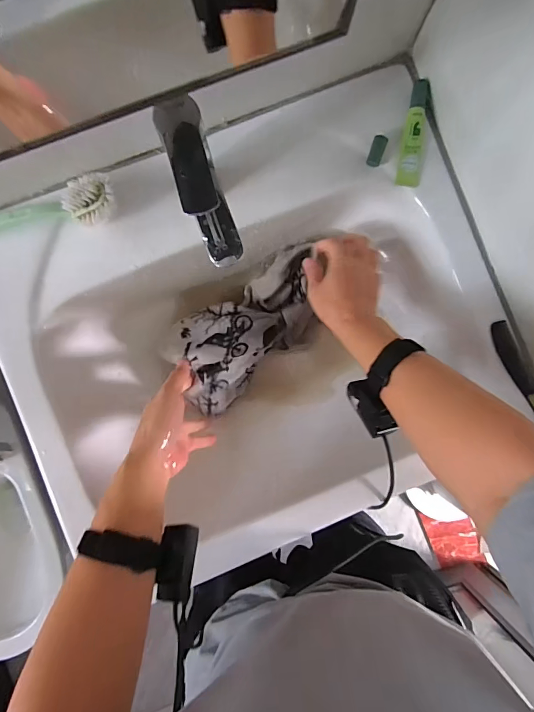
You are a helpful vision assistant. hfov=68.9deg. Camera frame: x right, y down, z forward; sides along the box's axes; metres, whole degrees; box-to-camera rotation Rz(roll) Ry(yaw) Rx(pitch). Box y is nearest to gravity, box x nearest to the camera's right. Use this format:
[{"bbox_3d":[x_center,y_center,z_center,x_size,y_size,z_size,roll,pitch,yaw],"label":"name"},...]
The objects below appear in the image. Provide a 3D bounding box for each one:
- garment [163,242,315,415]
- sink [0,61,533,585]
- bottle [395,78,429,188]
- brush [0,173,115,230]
[{"bbox_3d":[-0.023,-0.045,0.566,0.255,0.077,0.130,-41,90,-5],"label":"garment"},{"bbox_3d":[-0.023,-0.023,0.535,0.579,0.183,0.488,-20,88,-5],"label":"sink"},{"bbox_3d":[0.182,-0.273,0.478,0.027,0.023,0.122,8,86,-3],"label":"bottle"},{"bbox_3d":[-0.275,-0.171,0.441,0.203,0.035,0.053,-8,87,-4],"label":"brush"}]

